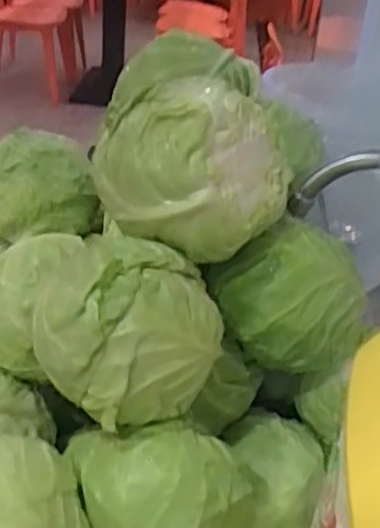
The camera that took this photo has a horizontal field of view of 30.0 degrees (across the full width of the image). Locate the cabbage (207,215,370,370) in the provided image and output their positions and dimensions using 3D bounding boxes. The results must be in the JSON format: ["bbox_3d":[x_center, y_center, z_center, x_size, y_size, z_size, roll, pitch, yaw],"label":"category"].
[{"bbox_3d":[0.083,0.034,0.601,0.111,0.110,0.100,-14,36,-27],"label":"cabbage"}]

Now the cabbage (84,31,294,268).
[{"bbox_3d":[-0.007,-0.094,0.558,0.149,0.129,0.112,26,38,31],"label":"cabbage"}]

